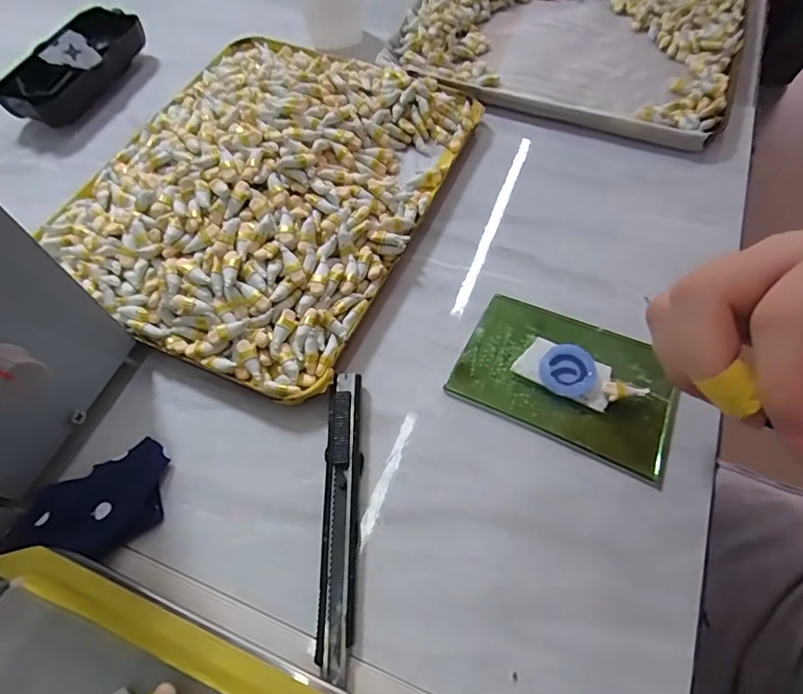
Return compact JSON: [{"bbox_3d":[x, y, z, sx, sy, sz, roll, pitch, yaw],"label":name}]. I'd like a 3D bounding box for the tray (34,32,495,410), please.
[{"bbox_3d":[-0.081,-0.106,0.294,0.190,0.032,0.235,22,65,12],"label":"tray"}]

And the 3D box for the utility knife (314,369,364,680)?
[{"bbox_3d":[-0.027,0.072,0.220,0.016,0.010,0.126,0,62,1],"label":"utility knife"}]

